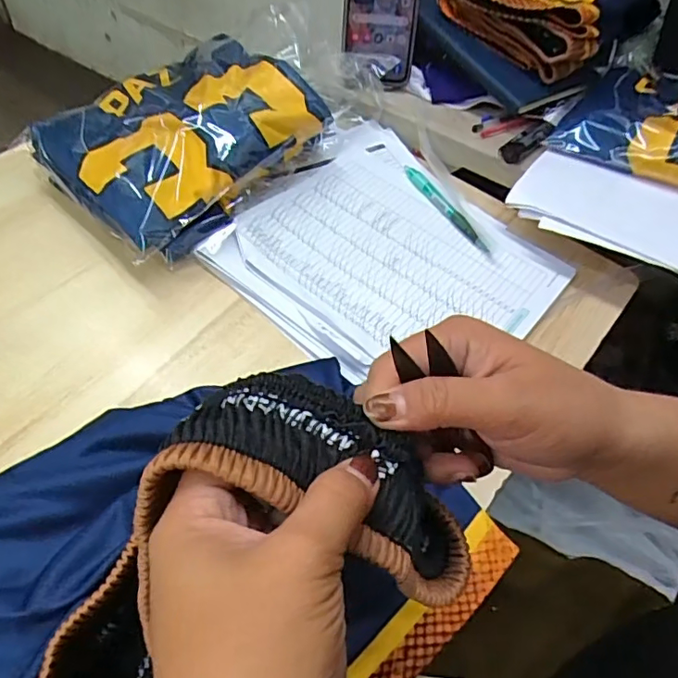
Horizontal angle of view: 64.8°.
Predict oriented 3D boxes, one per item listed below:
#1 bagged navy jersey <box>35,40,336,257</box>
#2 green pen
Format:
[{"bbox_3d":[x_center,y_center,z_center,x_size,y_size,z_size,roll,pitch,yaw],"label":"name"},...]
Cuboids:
[{"bbox_3d":[-0.154,-0.202,0.542,0.245,0.089,0.206,-38,64,-26],"label":"bagged navy jersey"},{"bbox_3d":[0.112,-0.141,0.563,0.016,0.013,0.142,-25,60,-20],"label":"green pen"}]

